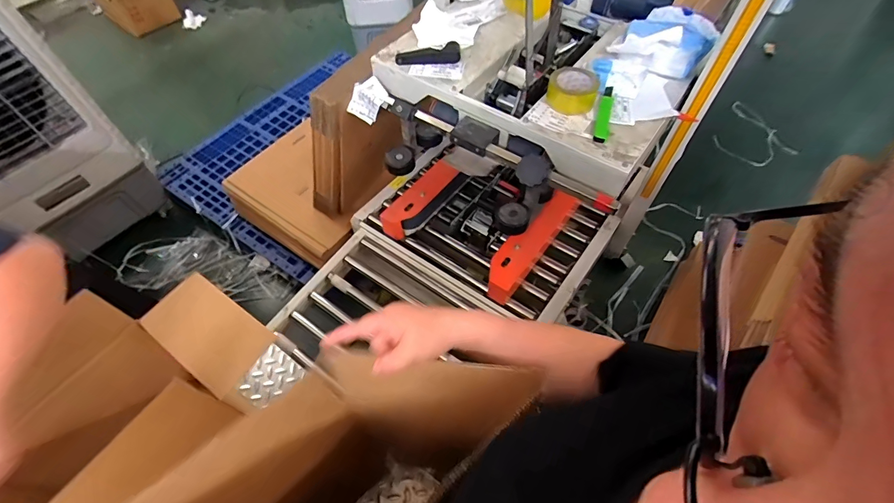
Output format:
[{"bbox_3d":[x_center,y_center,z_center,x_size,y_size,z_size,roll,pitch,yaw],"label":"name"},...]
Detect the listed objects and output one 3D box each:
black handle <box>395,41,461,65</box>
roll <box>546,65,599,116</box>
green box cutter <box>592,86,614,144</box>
[{"bbox_3d":[-0.048,-0.499,1.054,0.162,0.031,0.047,-7,56,-4],"label":"black handle"},{"bbox_3d":[0.284,-0.365,0.943,0.110,0.058,0.110,0,56,1],"label":"roll"},{"bbox_3d":[0.348,-0.303,0.915,0.028,0.016,0.174,15,58,11],"label":"green box cutter"}]

